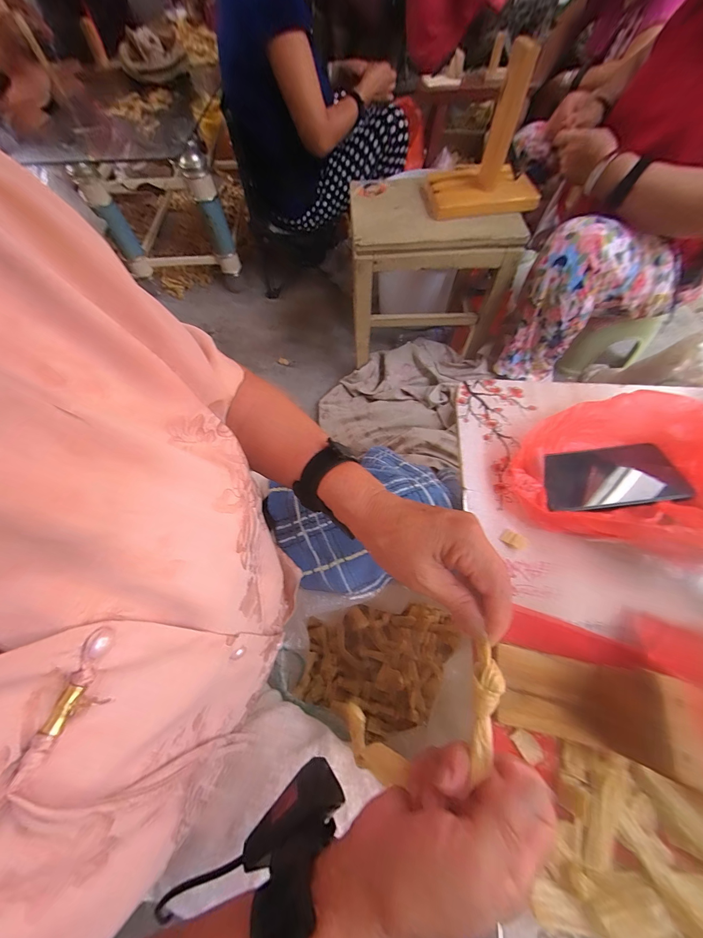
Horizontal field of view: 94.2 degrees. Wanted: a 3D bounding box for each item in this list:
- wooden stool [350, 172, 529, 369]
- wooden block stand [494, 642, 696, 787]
[{"bbox_3d":[0.189,-0.496,0.878,0.365,0.368,0.253,-1,64,0],"label":"wooden stool"},{"bbox_3d":[0.177,0.180,0.252,0.099,0.069,0.059,10,65,5],"label":"wooden block stand"}]

